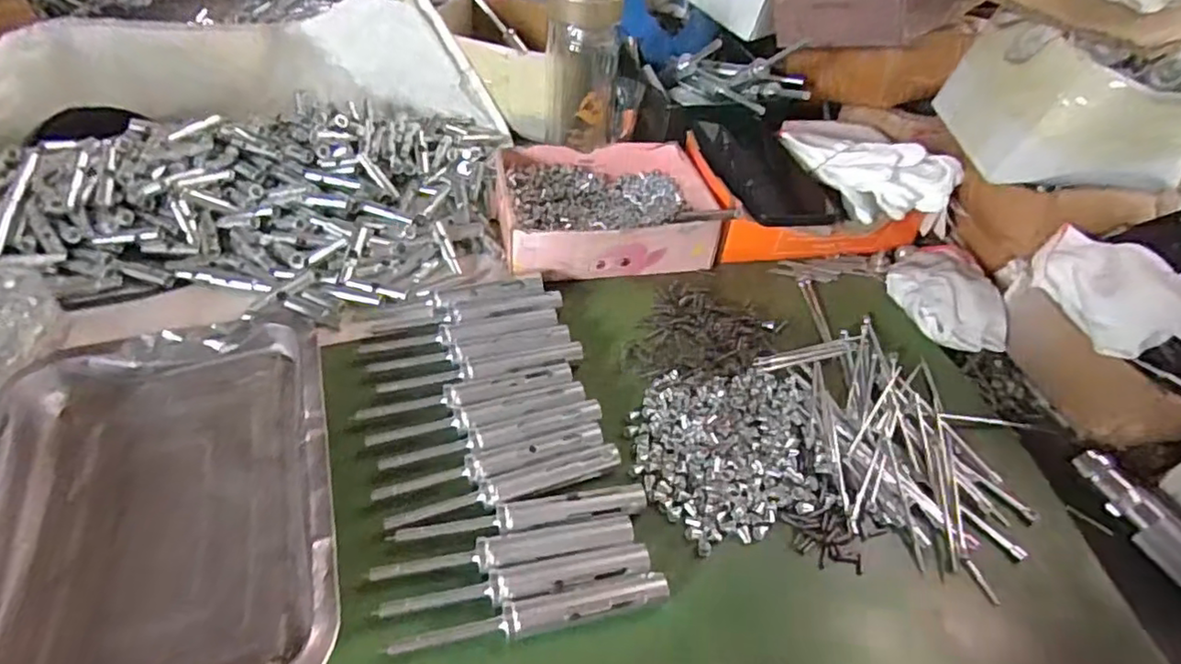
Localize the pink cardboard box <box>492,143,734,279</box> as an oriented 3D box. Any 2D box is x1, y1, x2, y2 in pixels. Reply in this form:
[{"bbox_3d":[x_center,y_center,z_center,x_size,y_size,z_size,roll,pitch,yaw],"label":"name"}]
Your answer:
[{"bbox_3d":[0.008,-0.116,0.547,0.177,0.046,0.150,-6,48,-11],"label":"pink cardboard box"}]

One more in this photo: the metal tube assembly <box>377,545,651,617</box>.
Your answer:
[{"bbox_3d":[-0.037,0.135,0.332,0.141,0.010,0.017,-8,48,-13],"label":"metal tube assembly"}]

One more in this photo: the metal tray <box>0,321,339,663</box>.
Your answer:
[{"bbox_3d":[-0.241,0.099,0.342,0.183,0.036,0.251,-10,49,-15],"label":"metal tray"}]

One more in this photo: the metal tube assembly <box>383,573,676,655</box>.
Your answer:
[{"bbox_3d":[-0.028,0.149,0.321,0.141,0.015,0.017,-8,48,-13],"label":"metal tube assembly"}]

